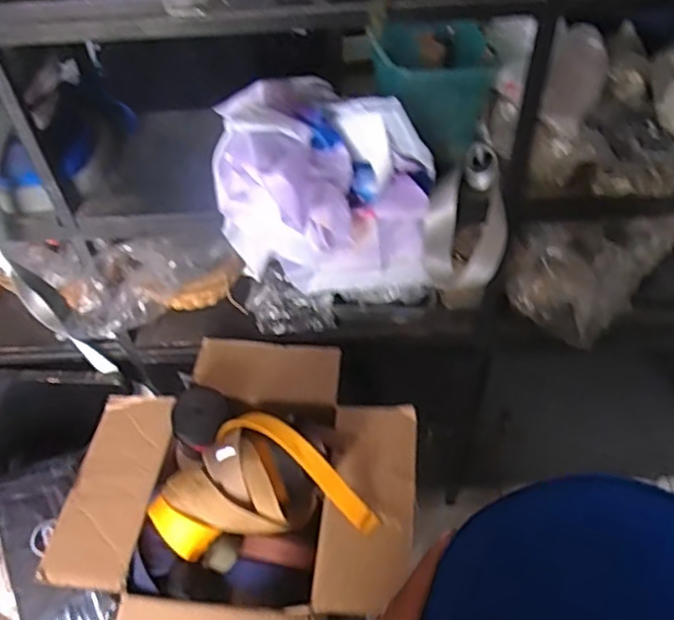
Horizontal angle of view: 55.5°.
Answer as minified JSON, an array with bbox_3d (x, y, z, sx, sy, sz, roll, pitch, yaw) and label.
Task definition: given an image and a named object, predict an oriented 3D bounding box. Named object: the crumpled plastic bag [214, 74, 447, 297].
[{"bbox_3d":[-0.013,-0.129,0.822,0.250,0.247,0.171,-20,51,-12],"label":"crumpled plastic bag"}]

